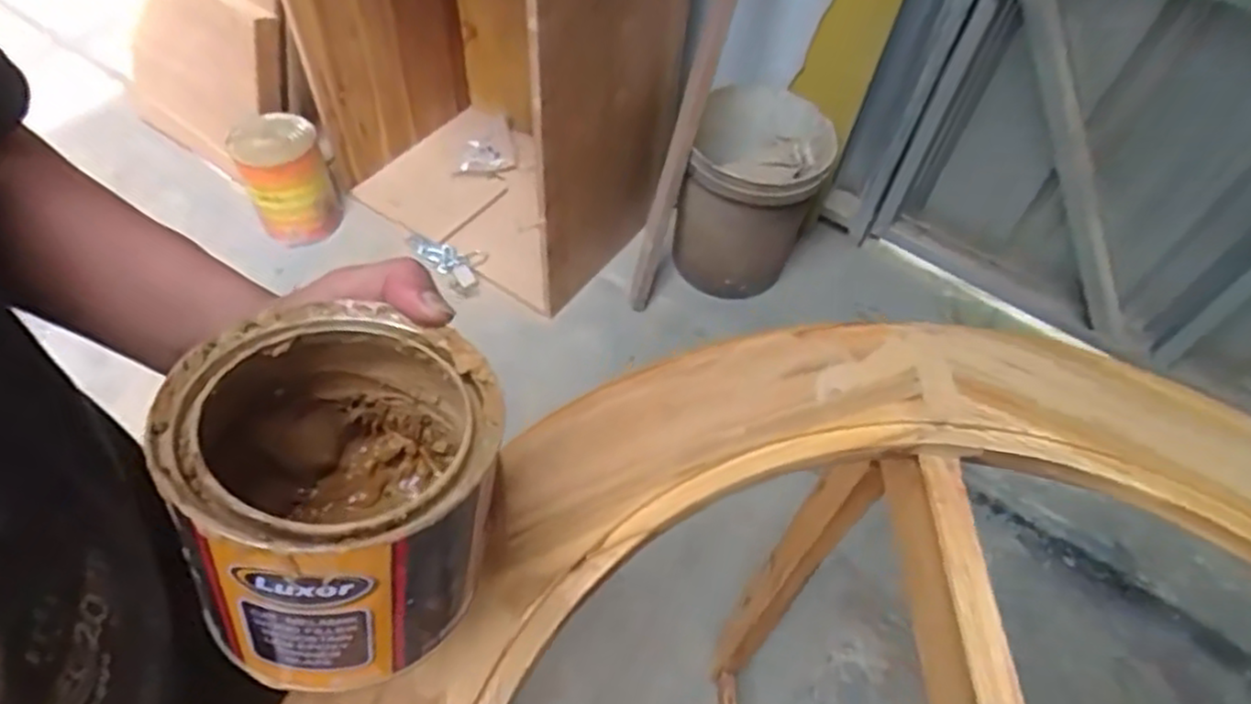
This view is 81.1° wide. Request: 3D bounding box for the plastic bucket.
[{"bbox_3d":[0.285,-0.357,1.663,0.285,0.360,0.320,17,53,6],"label":"plastic bucket"}]

